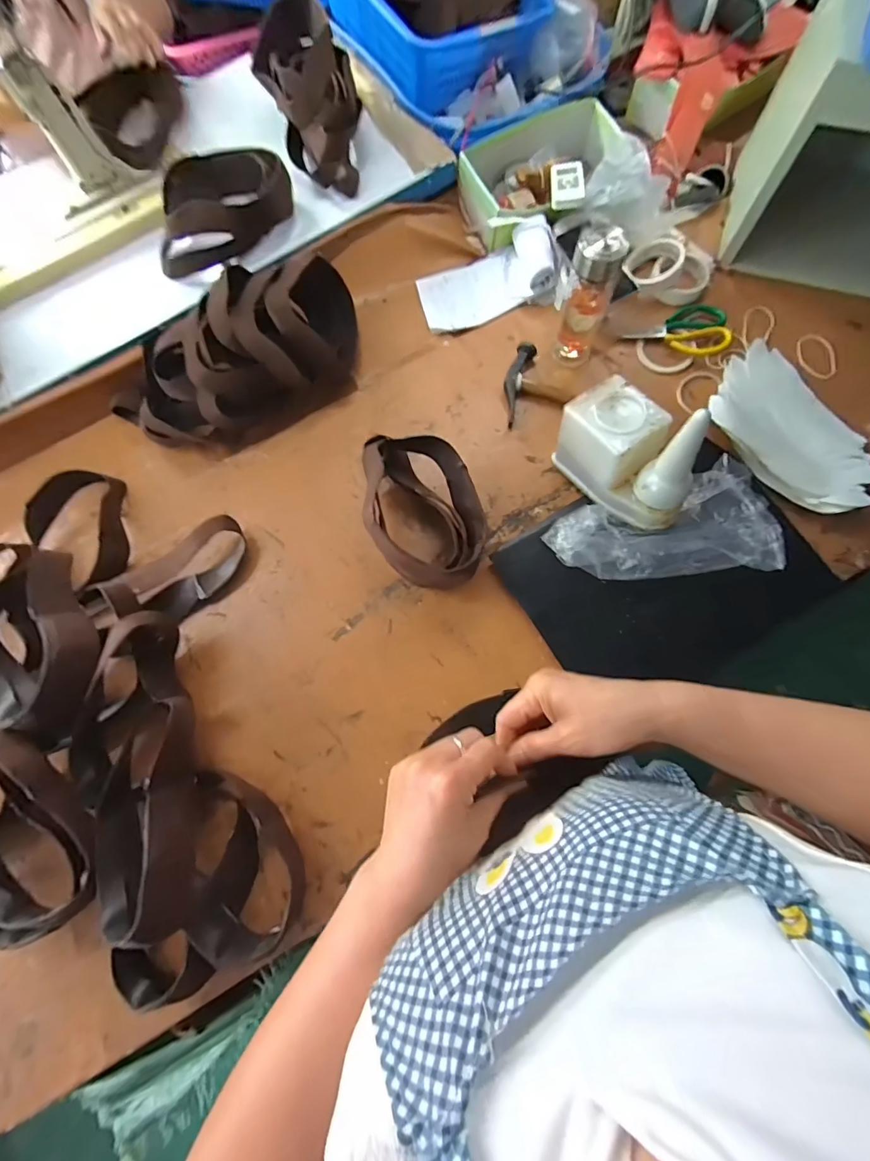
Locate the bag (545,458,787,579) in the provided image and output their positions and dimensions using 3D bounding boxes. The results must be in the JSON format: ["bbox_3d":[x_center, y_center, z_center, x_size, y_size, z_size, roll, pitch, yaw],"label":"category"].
[{"bbox_3d":[0.327,-0.087,0.672,0.319,0.058,0.167,-2,75,1],"label":"bag"}]

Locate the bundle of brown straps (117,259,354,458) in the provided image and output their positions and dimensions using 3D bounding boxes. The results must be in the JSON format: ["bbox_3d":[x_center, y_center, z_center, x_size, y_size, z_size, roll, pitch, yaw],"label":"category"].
[{"bbox_3d":[-0.320,-0.366,0.741,0.439,0.162,0.213,-32,76,-7],"label":"bundle of brown straps"}]

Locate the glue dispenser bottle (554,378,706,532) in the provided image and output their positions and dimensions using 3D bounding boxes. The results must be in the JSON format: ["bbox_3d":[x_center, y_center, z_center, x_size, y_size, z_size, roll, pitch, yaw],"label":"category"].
[{"bbox_3d":[0.278,-0.182,0.641,0.096,0.185,0.210,-36,77,-8],"label":"glue dispenser bottle"}]

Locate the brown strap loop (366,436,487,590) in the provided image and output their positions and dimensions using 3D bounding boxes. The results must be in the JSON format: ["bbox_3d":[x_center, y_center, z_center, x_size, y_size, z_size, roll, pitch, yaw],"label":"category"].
[{"bbox_3d":[-0.015,-0.104,0.669,0.165,0.120,0.250,-11,75,-1],"label":"brown strap loop"}]

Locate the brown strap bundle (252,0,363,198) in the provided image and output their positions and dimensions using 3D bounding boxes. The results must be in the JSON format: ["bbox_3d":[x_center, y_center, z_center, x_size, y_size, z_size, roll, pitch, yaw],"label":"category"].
[{"bbox_3d":[-0.212,-0.844,0.781,0.149,0.084,0.315,-18,93,-3],"label":"brown strap bundle"}]

